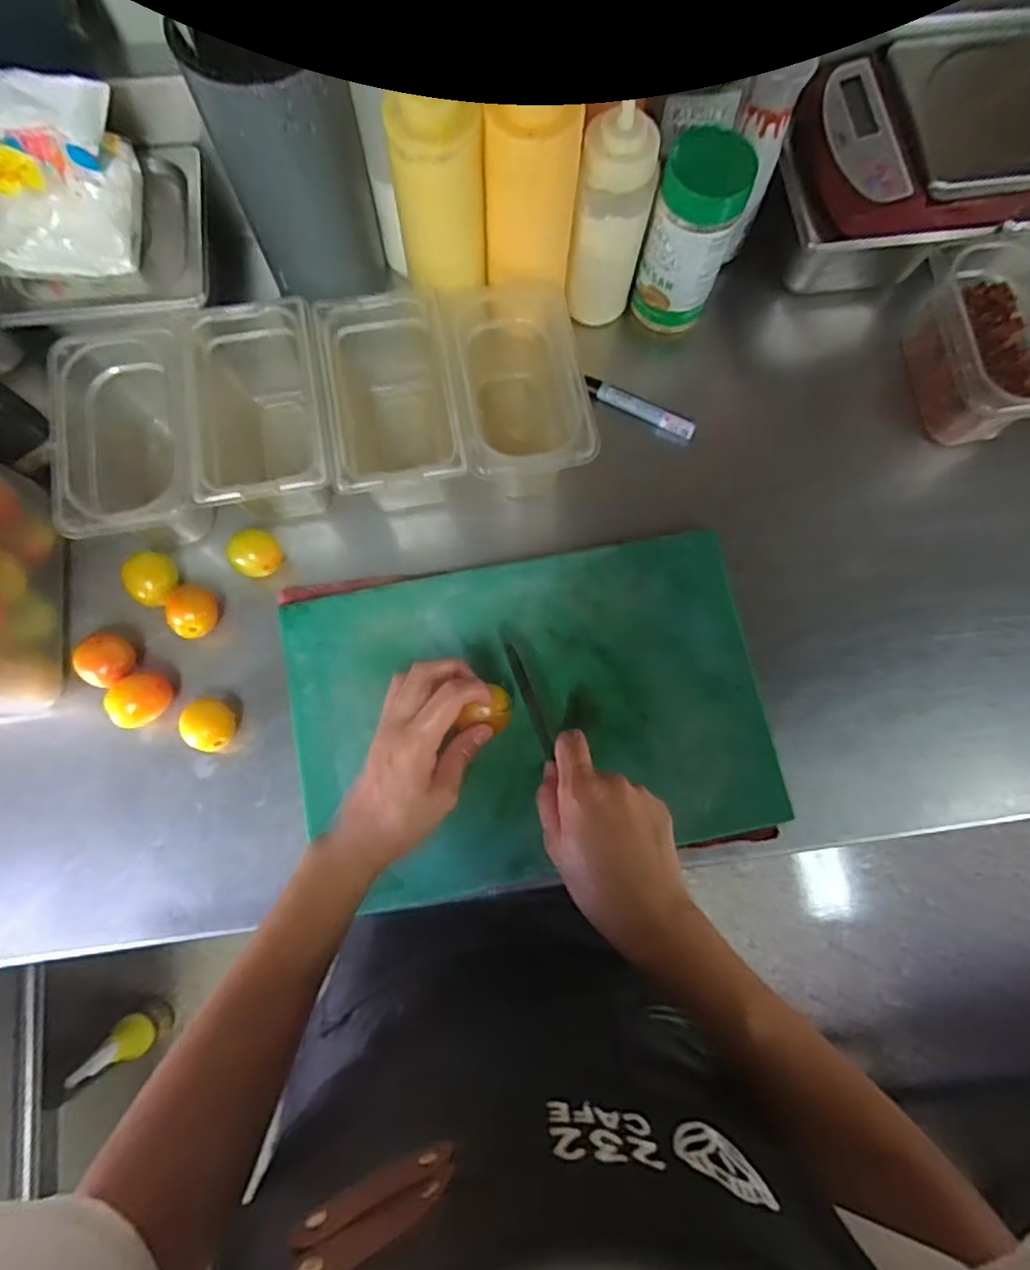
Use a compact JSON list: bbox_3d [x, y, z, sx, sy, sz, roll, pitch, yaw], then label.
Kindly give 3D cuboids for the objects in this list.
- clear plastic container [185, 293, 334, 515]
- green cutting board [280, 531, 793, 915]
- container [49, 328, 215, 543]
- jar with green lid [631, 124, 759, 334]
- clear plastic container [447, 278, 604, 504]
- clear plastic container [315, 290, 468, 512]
[{"bbox_3d":[-0.209,-0.187,0.569,0.109,0.105,0.188,-7,78,-3],"label":"clear plastic container"},{"bbox_3d":[0.013,0.065,0.547,0.383,0.017,0.258,-11,78,-4],"label":"green cutting board"},{"bbox_3d":[-0.309,-0.161,0.558,0.111,0.099,0.191,-5,78,-3],"label":"container"},{"bbox_3d":[0.153,-0.349,0.584,0.071,0.157,0.062,20,78,3],"label":"jar with green lid"},{"bbox_3d":[0.000,-0.205,0.586,0.104,0.111,0.173,-10,78,-4],"label":"clear plastic container"},{"bbox_3d":[-0.104,-0.189,0.582,0.105,0.121,0.173,-8,78,-4],"label":"clear plastic container"}]

